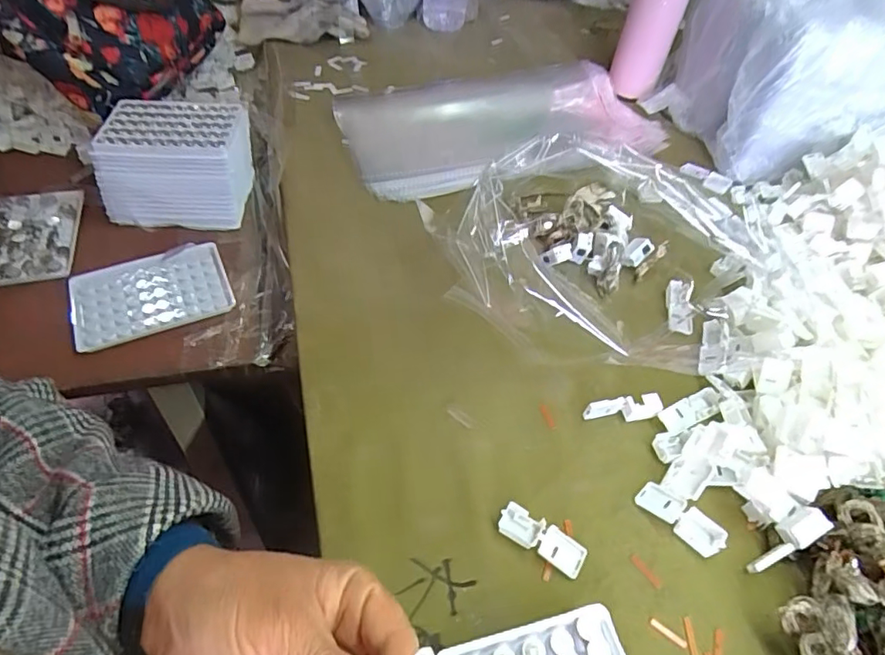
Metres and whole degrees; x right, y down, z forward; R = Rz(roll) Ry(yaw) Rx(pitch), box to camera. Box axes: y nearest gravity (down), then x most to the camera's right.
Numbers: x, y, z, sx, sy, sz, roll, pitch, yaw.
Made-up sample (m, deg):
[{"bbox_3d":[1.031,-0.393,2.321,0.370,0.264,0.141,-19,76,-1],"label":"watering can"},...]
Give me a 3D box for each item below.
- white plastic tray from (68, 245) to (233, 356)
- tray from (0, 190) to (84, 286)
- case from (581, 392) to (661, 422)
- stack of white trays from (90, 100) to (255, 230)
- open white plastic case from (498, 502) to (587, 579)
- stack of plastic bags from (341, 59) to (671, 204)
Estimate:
[{"bbox_3d":[-0.263,-0.029,0.496,0.129,0.015,0.090,-19,54,-20],"label":"white plastic tray"},{"bbox_3d":[-0.406,-0.087,0.529,0.093,0.013,0.122,-9,52,-13],"label":"tray"},{"bbox_3d":[0.132,0.060,0.397,0.055,0.017,0.012,-6,51,-10],"label":"case"},{"bbox_3d":[-0.266,-0.168,0.554,0.135,0.083,0.109,0,50,-5],"label":"stack of white trays"},{"bbox_3d":[0.062,0.130,0.336,0.054,0.012,0.020,27,53,17],"label":"open white plastic case"},{"bbox_3d":[0.068,-0.228,0.629,0.345,0.034,0.183,-14,53,-14],"label":"stack of plastic bags"}]

